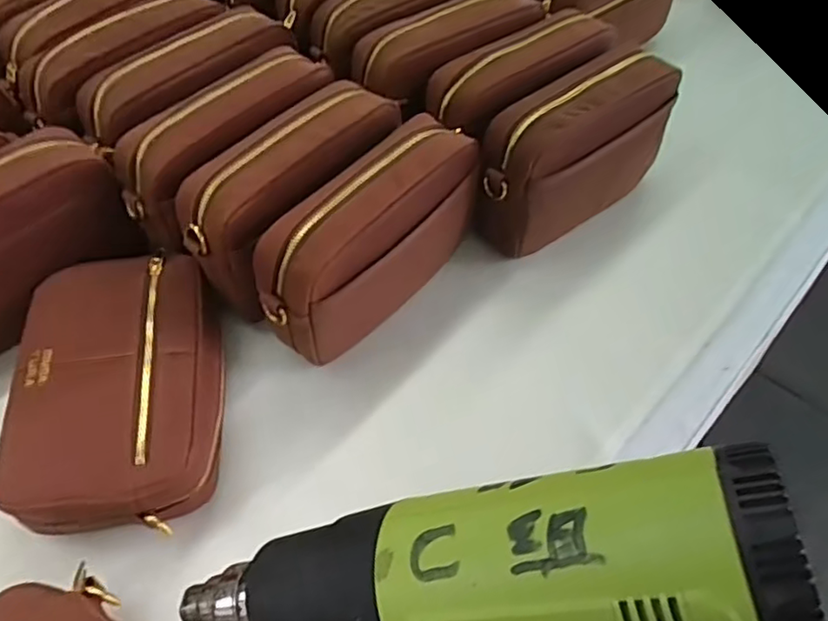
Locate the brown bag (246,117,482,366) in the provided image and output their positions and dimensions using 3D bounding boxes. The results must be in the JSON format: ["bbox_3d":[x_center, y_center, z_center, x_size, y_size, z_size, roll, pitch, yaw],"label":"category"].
[{"bbox_3d":[-0.032,-0.045,0.477,0.188,0.137,0.069,-38,63,-25],"label":"brown bag"}]

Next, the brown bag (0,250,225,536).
[{"bbox_3d":[-0.201,0.059,0.442,0.130,0.068,0.195,-7,54,-6],"label":"brown bag"}]

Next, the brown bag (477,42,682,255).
[{"bbox_3d":[0.131,-0.133,0.527,0.188,0.111,0.070,-31,60,-21],"label":"brown bag"}]

